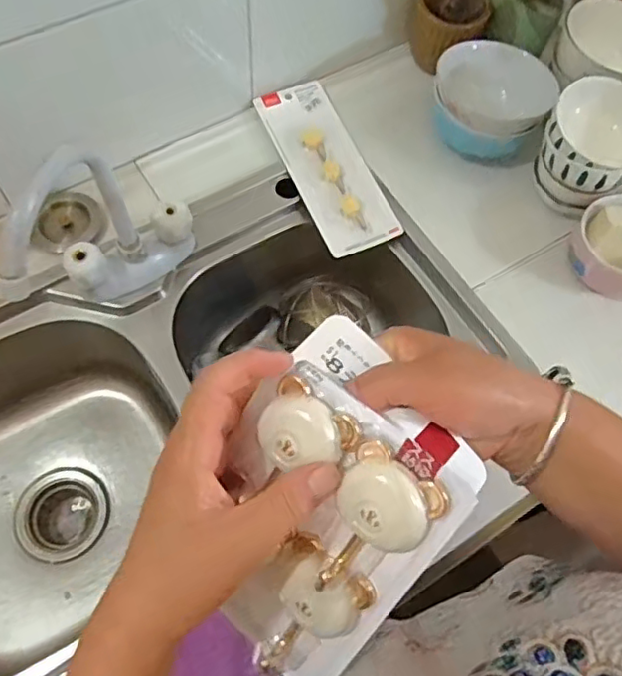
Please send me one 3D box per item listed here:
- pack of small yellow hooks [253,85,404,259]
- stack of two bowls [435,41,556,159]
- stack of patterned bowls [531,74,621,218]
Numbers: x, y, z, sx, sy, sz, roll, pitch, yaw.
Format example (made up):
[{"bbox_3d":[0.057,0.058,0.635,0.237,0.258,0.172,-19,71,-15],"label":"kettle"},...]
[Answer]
[{"bbox_3d":[0.020,-0.222,0.778,0.097,0.017,0.256,-21,68,-13],"label":"pack of small yellow hooks"},{"bbox_3d":[0.223,-0.298,0.766,0.133,0.087,0.134,35,68,12],"label":"stack of two bowls"},{"bbox_3d":[0.324,-0.218,0.718,0.111,0.111,0.113,36,68,12],"label":"stack of patterned bowls"}]

